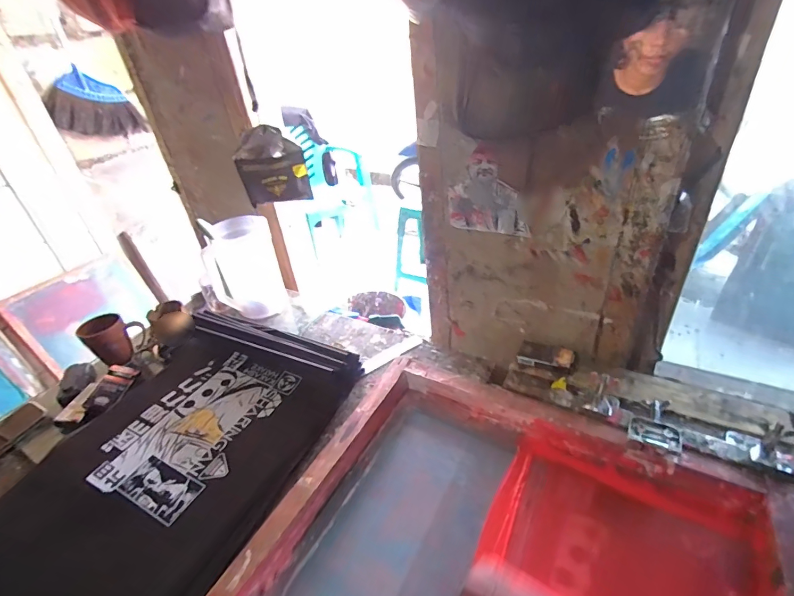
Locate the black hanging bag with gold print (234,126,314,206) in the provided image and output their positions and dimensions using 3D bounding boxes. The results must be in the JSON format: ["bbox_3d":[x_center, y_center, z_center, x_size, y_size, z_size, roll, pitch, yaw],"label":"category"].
[{"bbox_3d":[-0.272,-0.279,0.854,0.146,0.158,0.052,0,39,5],"label":"black hanging bag with gold print"}]

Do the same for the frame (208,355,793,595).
[{"bbox_3d":[0.130,0.308,0.459,0.552,0.056,0.459,14,36,29],"label":"frame"}]

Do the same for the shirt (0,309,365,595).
[{"bbox_3d":[-0.351,0.234,0.648,0.413,0.051,0.485,9,36,24],"label":"shirt"}]

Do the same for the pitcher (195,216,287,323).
[{"bbox_3d":[-0.360,-0.076,0.942,0.147,0.212,0.166,-15,37,-16],"label":"pitcher"}]

